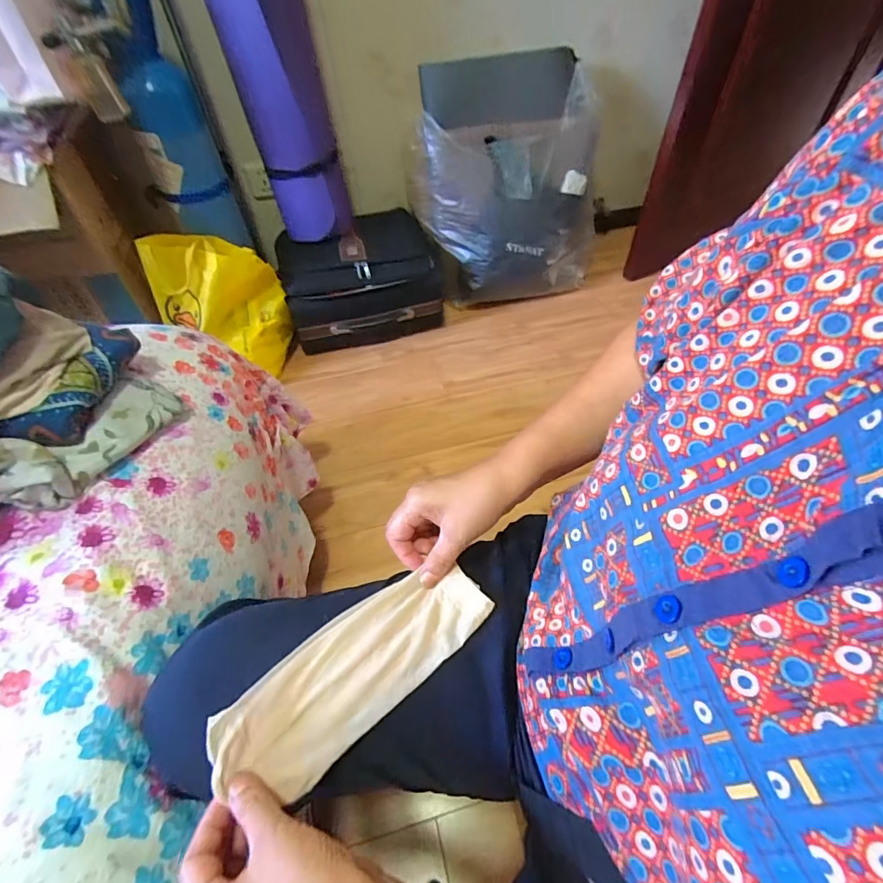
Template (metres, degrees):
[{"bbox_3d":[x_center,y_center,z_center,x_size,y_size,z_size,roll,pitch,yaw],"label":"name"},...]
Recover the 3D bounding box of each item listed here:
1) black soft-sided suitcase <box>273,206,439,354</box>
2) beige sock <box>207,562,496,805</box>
[{"bbox_3d":[-0.238,-0.476,1.347,0.433,0.253,0.304,-16,56,-8],"label":"black soft-sided suitcase"},{"bbox_3d":[-0.060,0.165,0.337,0.209,0.028,0.080,-29,59,-21],"label":"beige sock"}]

